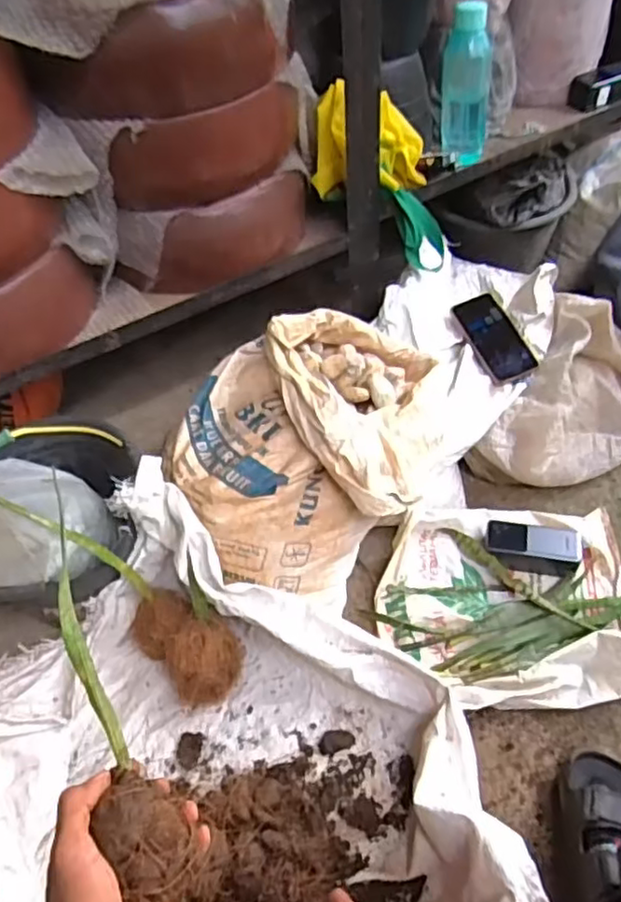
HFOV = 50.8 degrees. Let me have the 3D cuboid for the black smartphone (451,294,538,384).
[{"bbox_3d":[0.299,-0.185,1.064,0.078,0.007,0.156,-25,71,-1],"label":"black smartphone"}]

